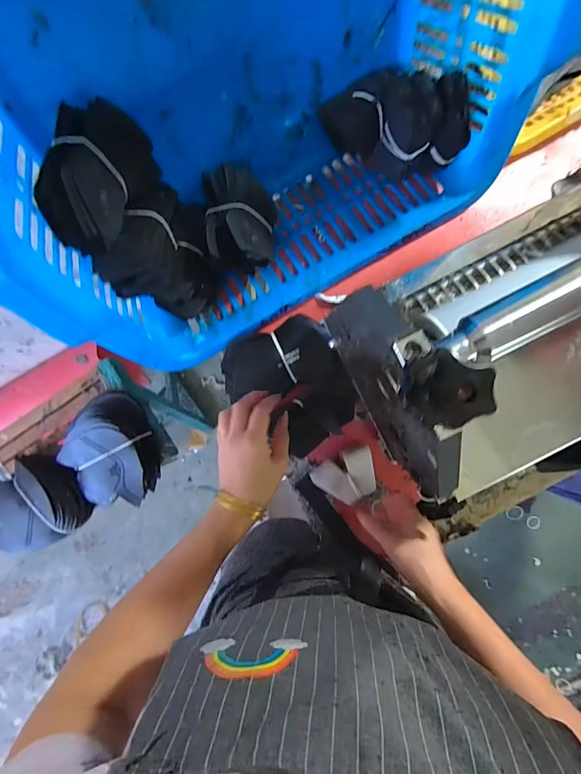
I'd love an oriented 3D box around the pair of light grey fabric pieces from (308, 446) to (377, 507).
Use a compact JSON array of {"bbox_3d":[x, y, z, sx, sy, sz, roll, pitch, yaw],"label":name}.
[{"bbox_3d":[0.076,0.120,0.491,0.080,0.009,0.065,-30,93,0],"label":"pair of light grey fabric pieces"}]

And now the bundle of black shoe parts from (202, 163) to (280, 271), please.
[{"bbox_3d":[-0.059,-0.209,0.455,0.083,0.086,0.129,-6,93,-2],"label":"bundle of black shoe parts"}]

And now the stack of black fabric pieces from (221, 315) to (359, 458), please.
[{"bbox_3d":[0.002,-0.005,0.489,0.140,0.032,0.165,-34,94,0],"label":"stack of black fabric pieces"}]

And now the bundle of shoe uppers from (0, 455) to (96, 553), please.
[{"bbox_3d":[-0.490,0.224,0.730,0.200,0.068,0.176,-10,93,-2],"label":"bundle of shoe uppers"}]

